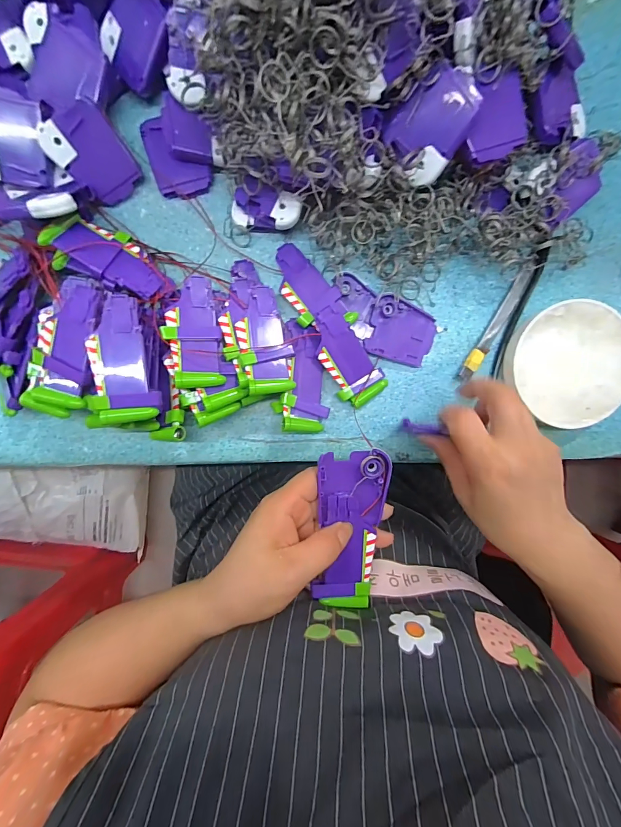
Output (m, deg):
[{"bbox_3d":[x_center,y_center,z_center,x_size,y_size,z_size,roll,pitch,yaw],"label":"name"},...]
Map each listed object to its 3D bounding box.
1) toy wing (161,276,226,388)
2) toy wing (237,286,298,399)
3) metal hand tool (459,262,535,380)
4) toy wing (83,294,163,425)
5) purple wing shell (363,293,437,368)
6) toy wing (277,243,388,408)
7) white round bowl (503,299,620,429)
[{"bbox_3d":[-0.093,-0.065,0.281,0.040,0.007,0.088,-7,86,-24],"label":"toy wing"},{"bbox_3d":[-0.039,-0.060,0.292,0.040,0.015,0.088,-9,82,-19],"label":"toy wing"},{"bbox_3d":[0.167,-0.081,0.318,0.013,0.012,0.114,31,94,-5],"label":"metal hand tool"},{"bbox_3d":[-0.141,-0.038,0.257,0.045,0.009,0.088,-14,95,-16],"label":"toy wing"},{"bbox_3d":[0.081,-0.072,0.316,0.058,0.013,0.051,17,95,-4],"label":"purple wing shell"},{"bbox_3d":[0.017,-0.077,0.307,0.044,0.025,0.148,-28,96,1],"label":"toy wing"},{"bbox_3d":[0.225,-0.042,0.314,0.104,0.025,0.104,0,96,-2],"label":"white round bowl"}]

